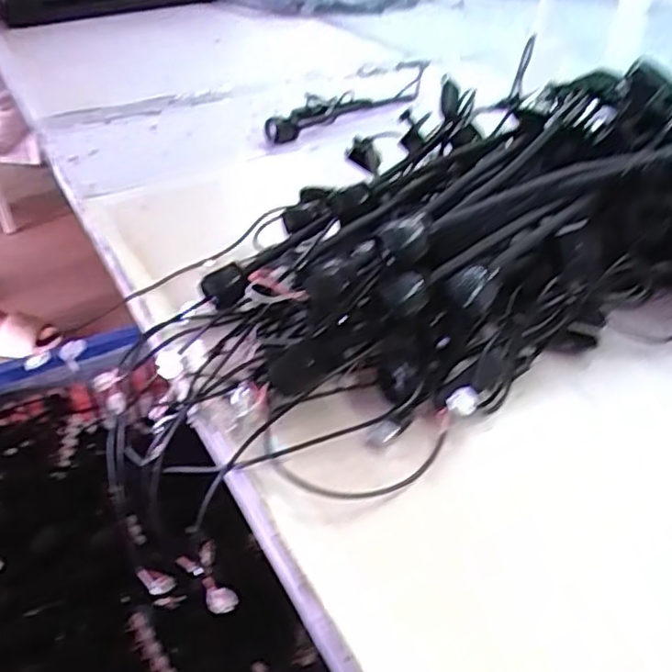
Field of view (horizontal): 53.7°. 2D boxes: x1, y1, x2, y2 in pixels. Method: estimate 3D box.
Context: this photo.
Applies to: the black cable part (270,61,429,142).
[{"bbox_3d":[0.035,-0.300,0.823,0.067,0.033,0.361,21,42,25],"label":"black cable part"}]

